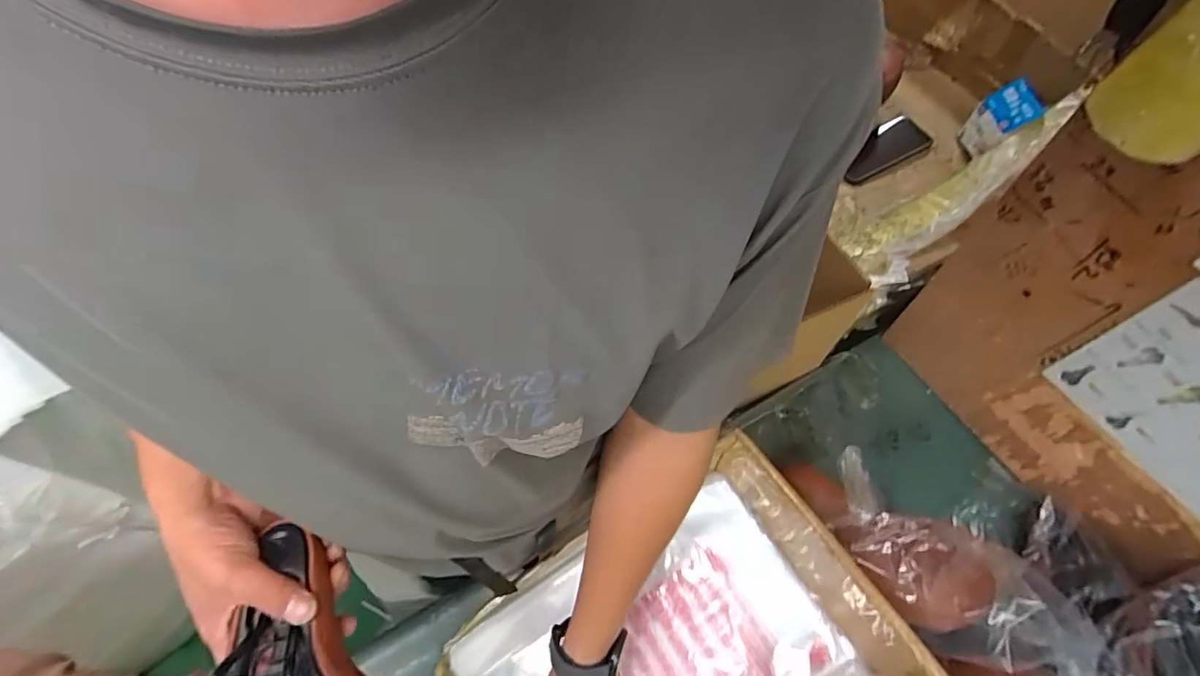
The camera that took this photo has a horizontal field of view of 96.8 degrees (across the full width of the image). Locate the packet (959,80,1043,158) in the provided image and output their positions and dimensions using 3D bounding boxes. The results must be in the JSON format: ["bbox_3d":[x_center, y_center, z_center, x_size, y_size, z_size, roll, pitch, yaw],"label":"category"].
[{"bbox_3d":[0.646,-0.367,0.837,0.058,0.009,0.113,-28,38,41],"label":"packet"}]

